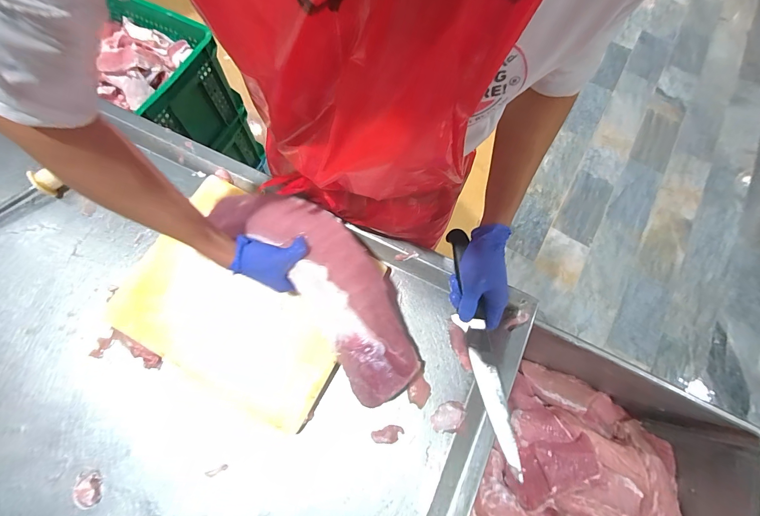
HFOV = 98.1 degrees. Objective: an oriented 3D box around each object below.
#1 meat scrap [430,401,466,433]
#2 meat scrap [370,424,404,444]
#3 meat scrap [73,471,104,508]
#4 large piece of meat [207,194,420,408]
[{"bbox_3d":[0.106,0.247,0.511,0.055,0.012,0.037,-40,77,-12],"label":"meat scrap"},{"bbox_3d":[0.012,0.271,0.505,0.048,0.013,0.022,-14,73,-5],"label":"meat scrap"},{"bbox_3d":[-0.424,0.338,0.479,0.042,0.008,0.045,0,73,-1],"label":"meat scrap"},{"bbox_3d":[-0.083,0.020,0.505,0.146,0.066,0.399,-38,80,-12],"label":"large piece of meat"}]

